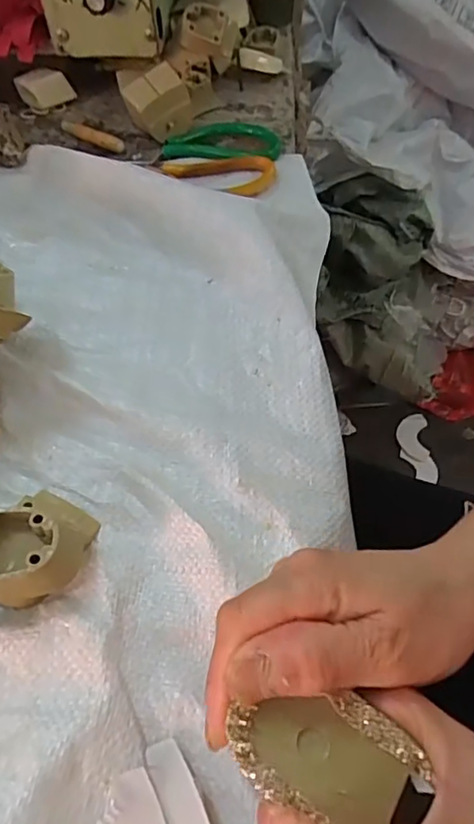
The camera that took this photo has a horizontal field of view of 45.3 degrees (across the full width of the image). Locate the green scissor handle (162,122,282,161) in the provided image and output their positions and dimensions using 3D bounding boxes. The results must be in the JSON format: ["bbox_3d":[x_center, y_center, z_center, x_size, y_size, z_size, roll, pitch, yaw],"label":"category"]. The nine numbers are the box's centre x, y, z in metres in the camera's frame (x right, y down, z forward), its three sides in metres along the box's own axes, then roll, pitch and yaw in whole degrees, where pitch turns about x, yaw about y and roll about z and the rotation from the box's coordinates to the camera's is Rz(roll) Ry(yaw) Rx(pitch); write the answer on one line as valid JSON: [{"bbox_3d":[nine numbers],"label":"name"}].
[{"bbox_3d":[-0.012,-0.236,0.496,0.098,0.012,0.051,5,55,6],"label":"green scissor handle"}]

